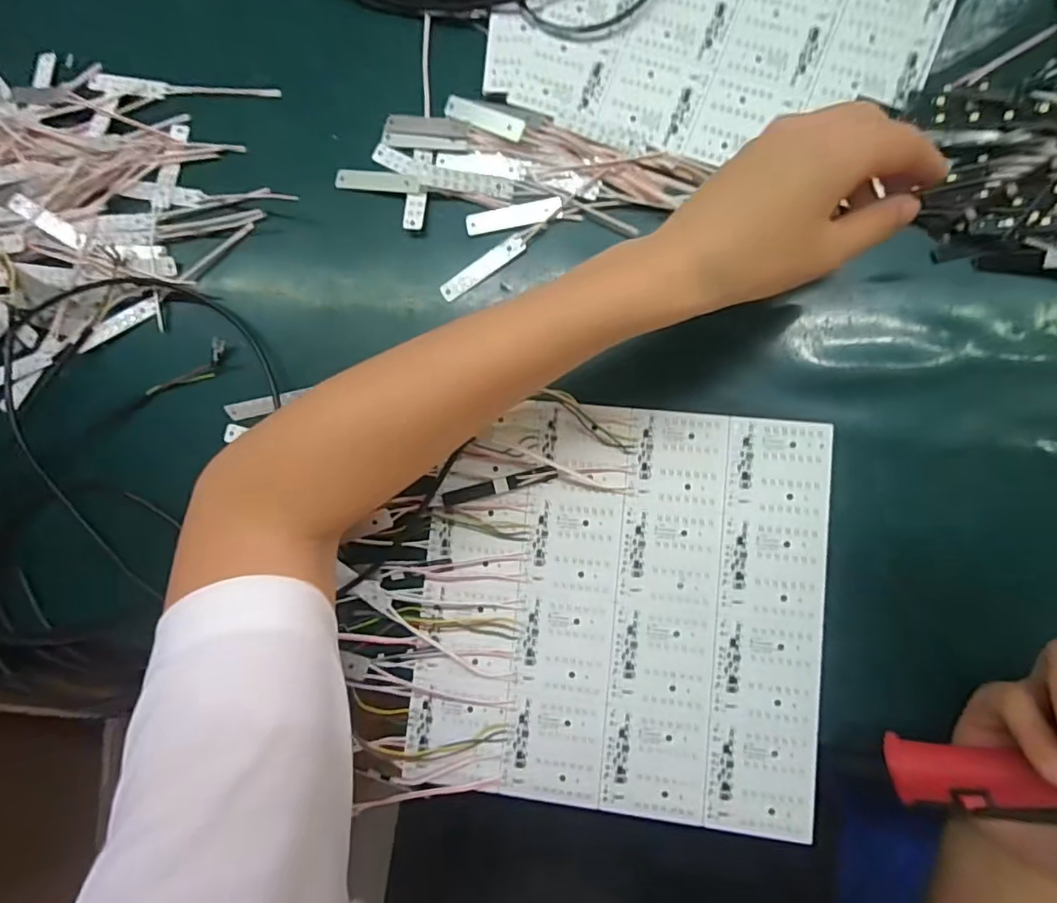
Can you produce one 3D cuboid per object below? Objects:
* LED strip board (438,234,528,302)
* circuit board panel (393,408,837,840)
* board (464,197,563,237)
[{"bbox_3d":[-0.029,-0.116,0.348,0.060,0.004,0.014,-35,85,5],"label":"LED strip board"},{"bbox_3d":[0.051,0.088,0.320,0.223,0.007,0.225,5,86,6],"label":"circuit board panel"},{"bbox_3d":[-0.009,-0.148,0.345,0.060,0.004,0.015,-9,85,5],"label":"board"}]

